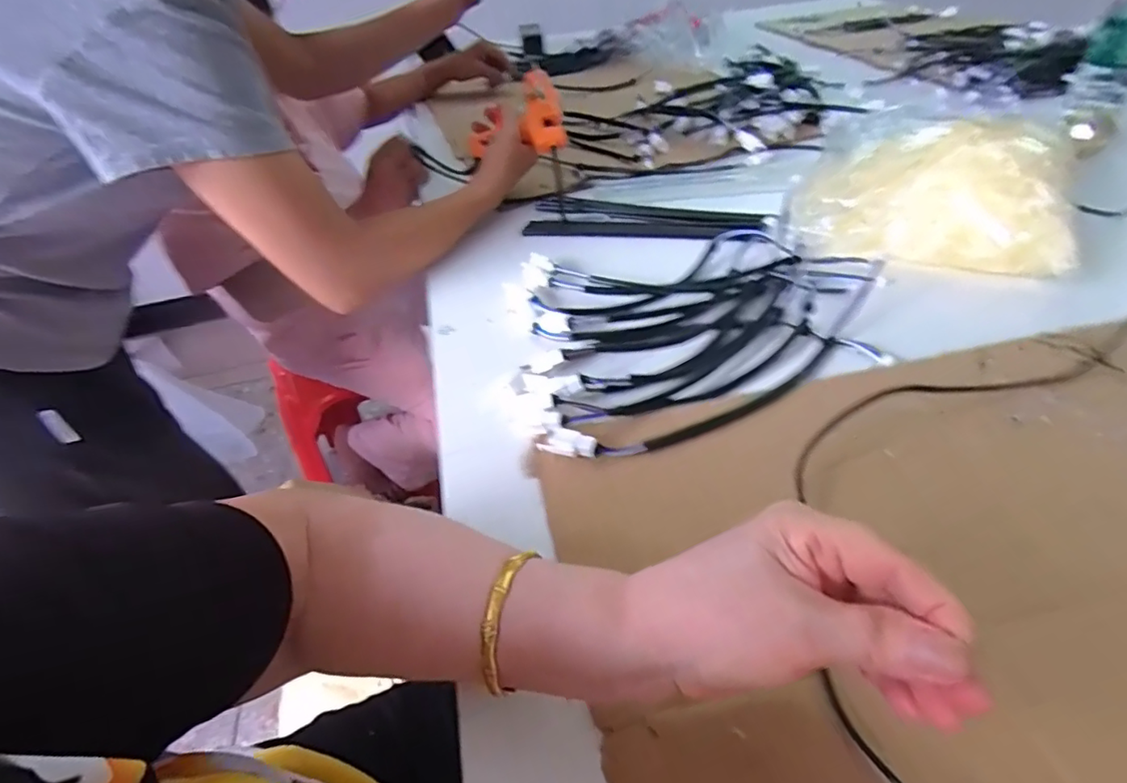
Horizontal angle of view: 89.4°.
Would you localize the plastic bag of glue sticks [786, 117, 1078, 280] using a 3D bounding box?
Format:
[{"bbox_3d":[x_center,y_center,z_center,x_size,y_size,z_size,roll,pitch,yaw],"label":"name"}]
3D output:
[{"bbox_3d":[0.349,-0.194,0.545,0.230,0.088,0.152,13,45,21],"label":"plastic bag of glue sticks"}]

